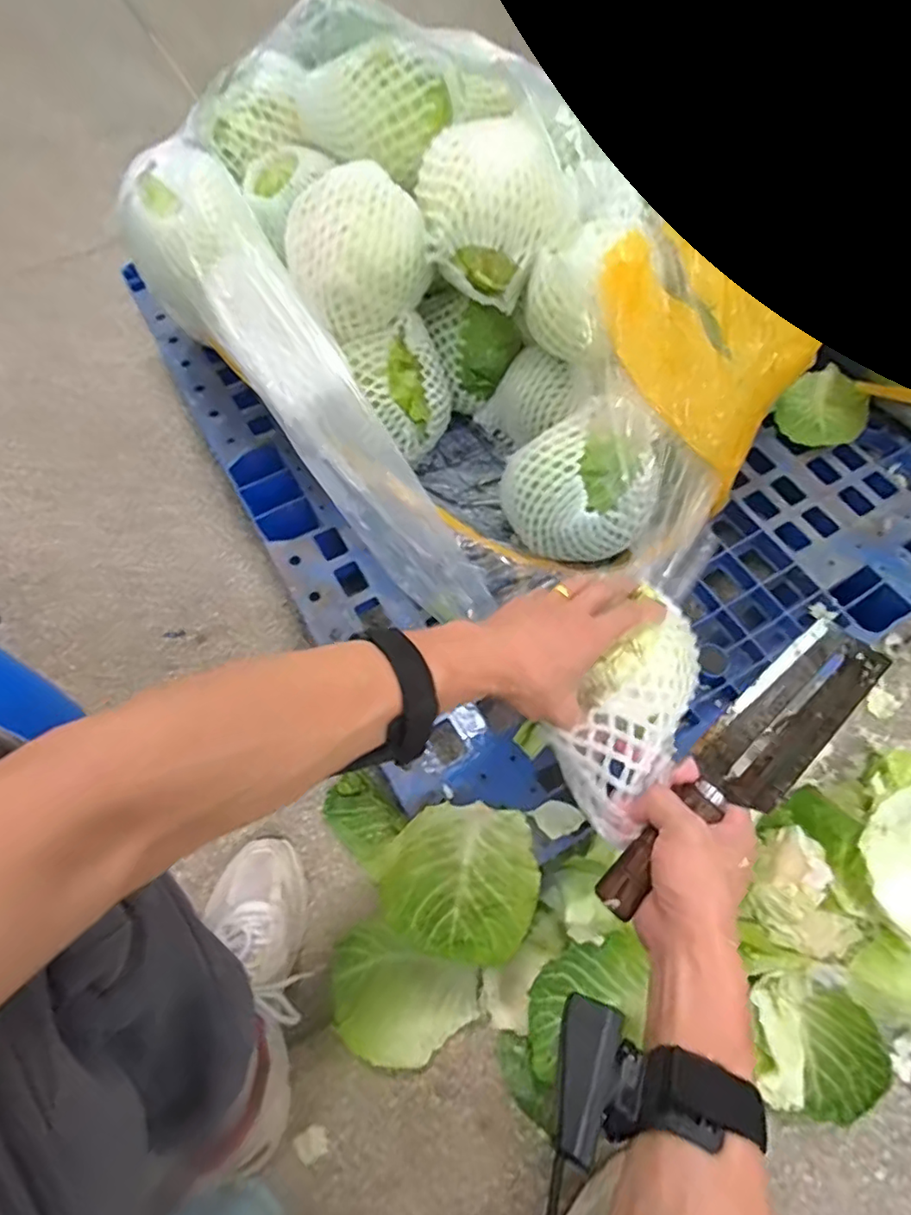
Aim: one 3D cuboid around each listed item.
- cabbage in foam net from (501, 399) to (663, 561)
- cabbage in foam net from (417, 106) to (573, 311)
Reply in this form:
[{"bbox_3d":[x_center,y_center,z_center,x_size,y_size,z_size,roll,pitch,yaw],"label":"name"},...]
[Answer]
[{"bbox_3d":[0.122,-0.122,0.586,0.134,0.116,0.111,-5,64,-2],"label":"cabbage in foam net"},{"bbox_3d":[0.036,-0.378,0.578,0.139,0.120,0.108,-6,64,-3],"label":"cabbage in foam net"}]

